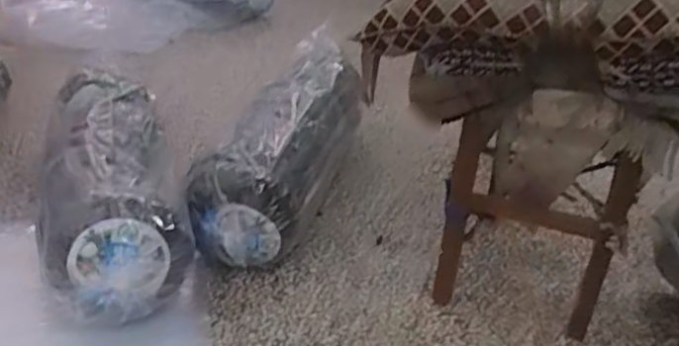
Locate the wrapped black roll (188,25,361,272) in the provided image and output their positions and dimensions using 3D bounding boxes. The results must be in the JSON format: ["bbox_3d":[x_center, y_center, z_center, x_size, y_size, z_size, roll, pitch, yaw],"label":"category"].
[{"bbox_3d":[-0.089,-0.060,1.265,0.183,0.210,0.629,7,28,7],"label":"wrapped black roll"}]

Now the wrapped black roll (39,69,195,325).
[{"bbox_3d":[-0.369,0.020,1.089,0.187,0.193,0.558,-7,30,-20],"label":"wrapped black roll"}]

